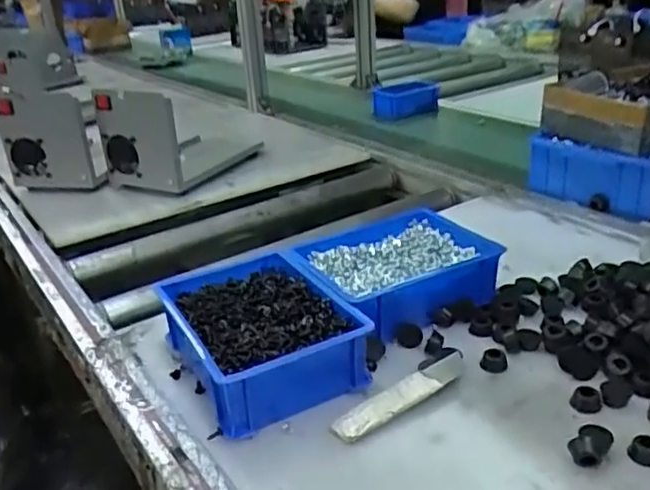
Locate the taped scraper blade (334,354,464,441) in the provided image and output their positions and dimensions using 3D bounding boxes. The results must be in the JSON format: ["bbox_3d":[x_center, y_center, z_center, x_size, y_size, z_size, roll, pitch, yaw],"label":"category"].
[{"bbox_3d":[0.069,0.130,0.546,0.142,0.014,0.026,-19,28,-28],"label":"taped scraper blade"}]

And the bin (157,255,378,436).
[{"bbox_3d":[-0.064,0.085,0.606,0.140,0.066,0.195,-17,27,-24],"label":"bin"}]

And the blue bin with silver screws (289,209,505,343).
[{"bbox_3d":[0.077,0.031,0.695,0.192,0.061,0.159,-17,27,-25],"label":"blue bin with silver screws"}]

